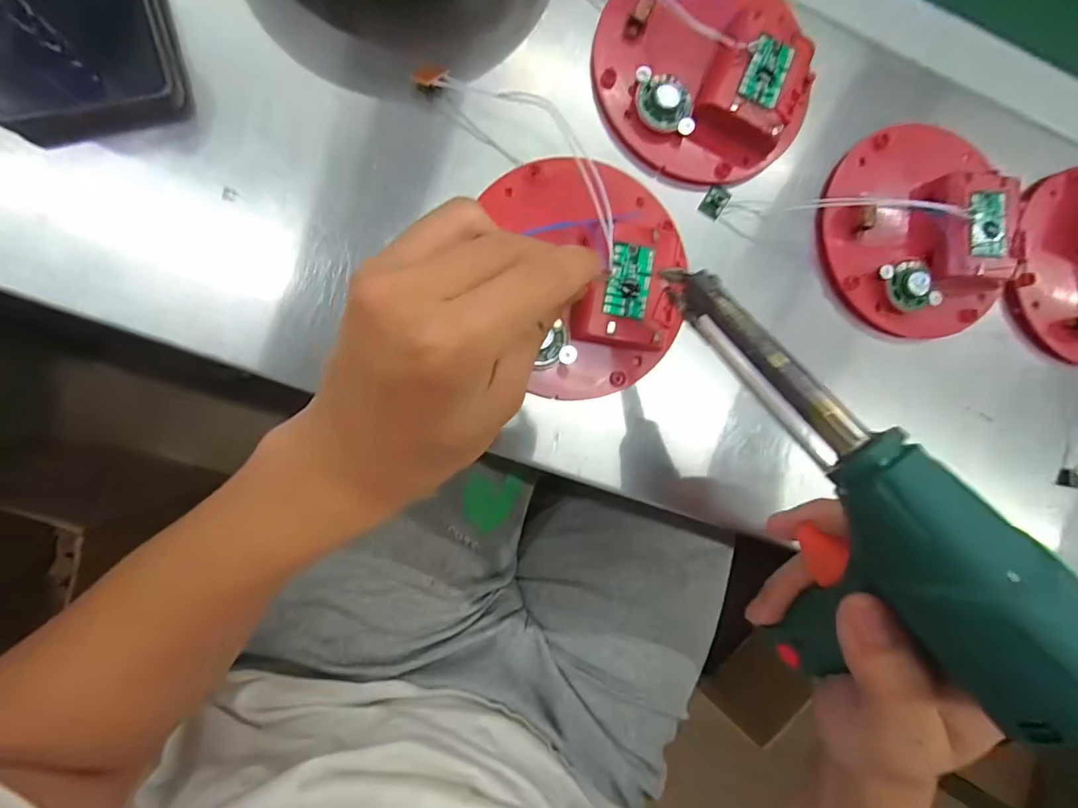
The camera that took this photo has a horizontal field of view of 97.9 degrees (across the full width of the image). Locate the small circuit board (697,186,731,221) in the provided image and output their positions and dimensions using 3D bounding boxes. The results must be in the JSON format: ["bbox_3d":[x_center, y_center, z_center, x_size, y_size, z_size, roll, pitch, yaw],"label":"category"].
[{"bbox_3d":[0.097,-0.112,0.261,0.012,0.007,0.015,30,84,-7],"label":"small circuit board"}]

